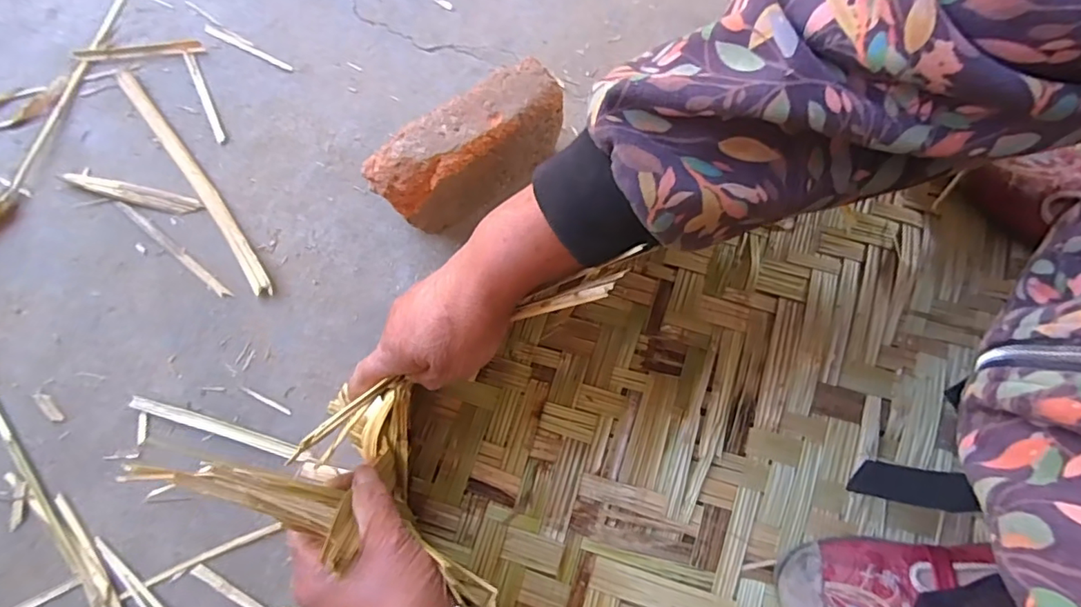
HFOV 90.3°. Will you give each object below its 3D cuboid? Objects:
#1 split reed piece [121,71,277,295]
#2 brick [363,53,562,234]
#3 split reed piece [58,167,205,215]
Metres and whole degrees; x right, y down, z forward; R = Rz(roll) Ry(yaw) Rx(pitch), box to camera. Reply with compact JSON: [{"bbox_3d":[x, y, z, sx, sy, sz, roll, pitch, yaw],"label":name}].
[{"bbox_3d":[-0.323,-0.116,0.500,0.016,0.013,0.264,-35,79,-8],"label":"split reed piece"},{"bbox_3d":[-0.056,-0.121,0.453,0.157,0.108,0.046,-35,79,-7],"label":"brick"},{"bbox_3d":[-0.383,-0.105,0.503,0.130,0.005,0.021,15,77,4],"label":"split reed piece"}]

